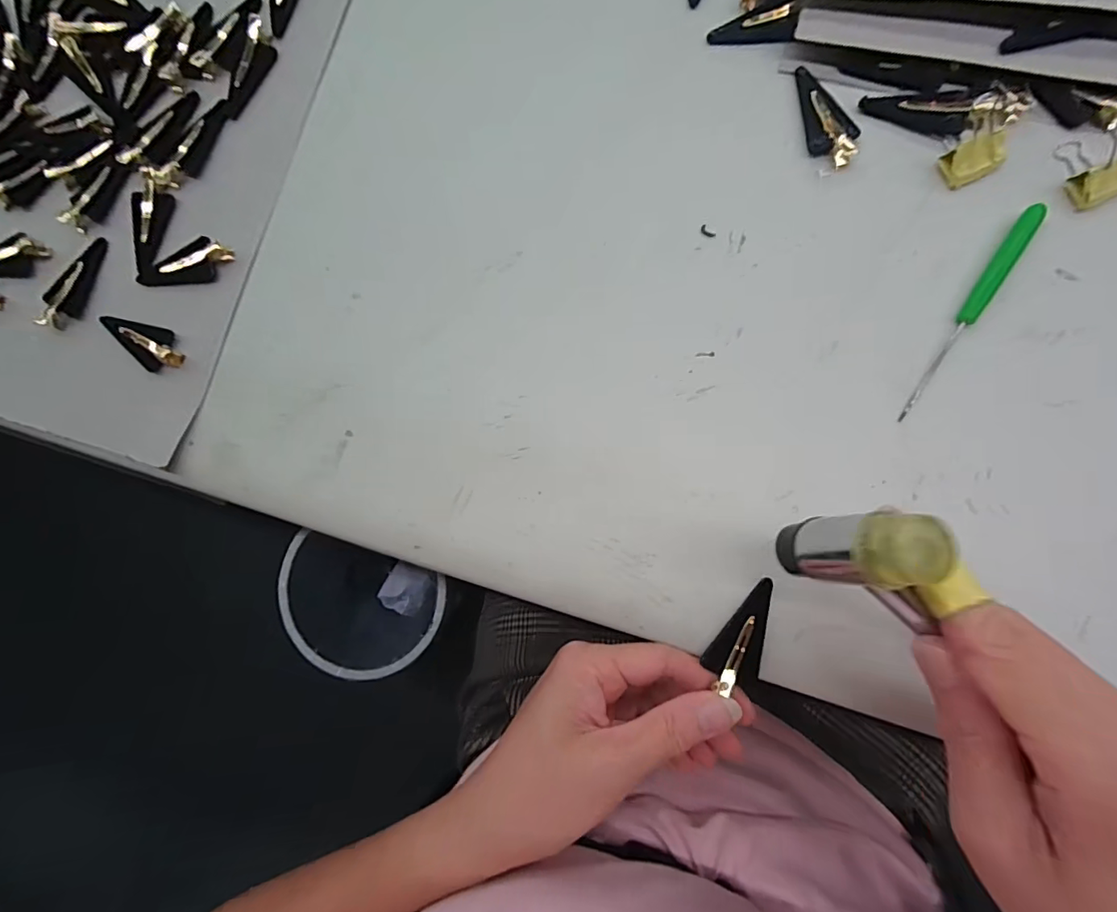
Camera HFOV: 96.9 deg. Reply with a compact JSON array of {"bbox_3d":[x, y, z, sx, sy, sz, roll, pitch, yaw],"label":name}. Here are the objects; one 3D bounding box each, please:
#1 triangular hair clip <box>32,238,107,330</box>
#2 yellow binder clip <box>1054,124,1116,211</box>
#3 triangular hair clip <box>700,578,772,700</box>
[{"bbox_3d":[-0.295,-0.106,0.299,0.021,0.010,0.061,25,88,9],"label":"triangular hair clip"},{"bbox_3d":[0.261,-0.140,0.236,0.026,0.011,0.038,-6,84,7],"label":"yellow binder clip"},{"bbox_3d":[0.088,0.083,0.233,0.024,0.004,0.052,21,81,9],"label":"triangular hair clip"}]

